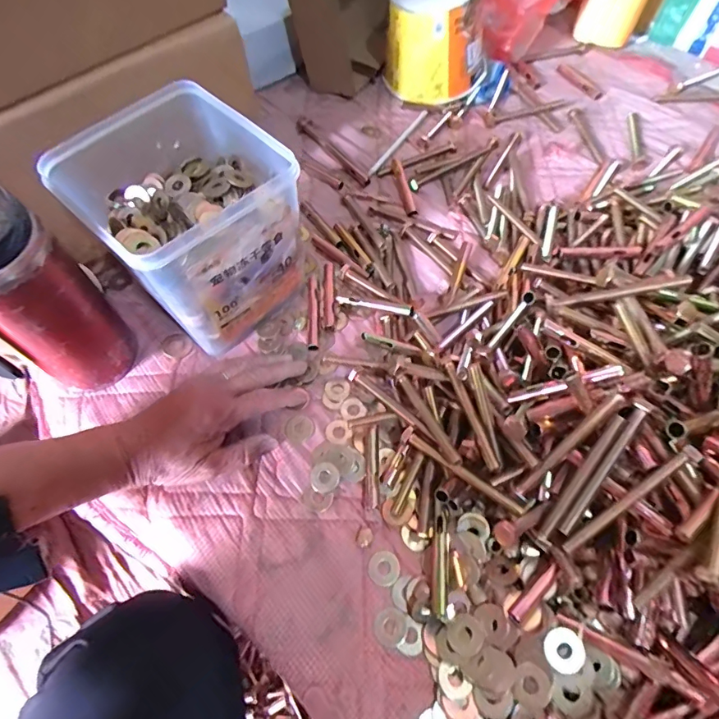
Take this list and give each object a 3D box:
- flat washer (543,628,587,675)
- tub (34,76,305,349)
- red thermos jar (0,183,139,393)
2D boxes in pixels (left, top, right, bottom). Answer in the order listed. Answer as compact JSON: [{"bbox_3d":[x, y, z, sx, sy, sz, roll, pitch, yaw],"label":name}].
[{"bbox_3d":[0.136,0.193,0.302,0.026,0.004,0.025,-1,74,5],"label":"flat washer"},{"bbox_3d":[-0.148,-0.119,0.419,0.143,0.166,0.149,-40,68,-18],"label":"tub"},{"bbox_3d":[-0.259,-0.041,0.355,0.068,0.209,0.097,24,65,13],"label":"red thermos jar"}]

